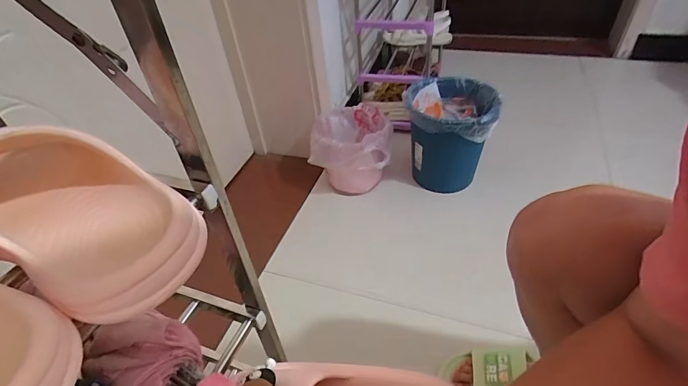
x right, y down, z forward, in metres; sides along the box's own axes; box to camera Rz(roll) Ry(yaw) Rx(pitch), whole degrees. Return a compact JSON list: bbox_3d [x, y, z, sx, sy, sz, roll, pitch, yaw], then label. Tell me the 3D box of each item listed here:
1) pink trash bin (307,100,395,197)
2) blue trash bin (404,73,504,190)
[{"bbox_3d":[0.022,-0.122,1.066,0.217,0.173,0.220,4,43,10],"label":"pink trash bin"},{"bbox_3d":[0.283,-0.143,1.045,0.215,0.283,0.216,0,42,6],"label":"blue trash bin"}]

